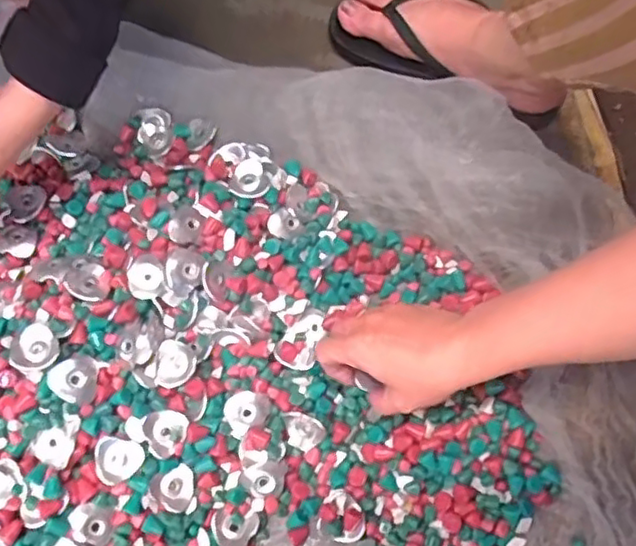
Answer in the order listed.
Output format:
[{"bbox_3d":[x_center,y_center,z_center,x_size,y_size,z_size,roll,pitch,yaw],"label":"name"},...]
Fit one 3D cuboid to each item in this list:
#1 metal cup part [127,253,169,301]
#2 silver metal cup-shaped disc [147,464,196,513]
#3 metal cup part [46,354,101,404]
[{"bbox_3d":[-0.140,0.003,0.535,0.032,0.012,0.035,0,73,1],"label":"metal cup part"},{"bbox_3d":[-0.114,0.169,0.519,0.033,0.009,0.035,0,73,1],"label":"silver metal cup-shaped disc"},{"bbox_3d":[-0.189,0.082,0.512,0.035,0.020,0.036,0,73,1],"label":"metal cup part"}]

